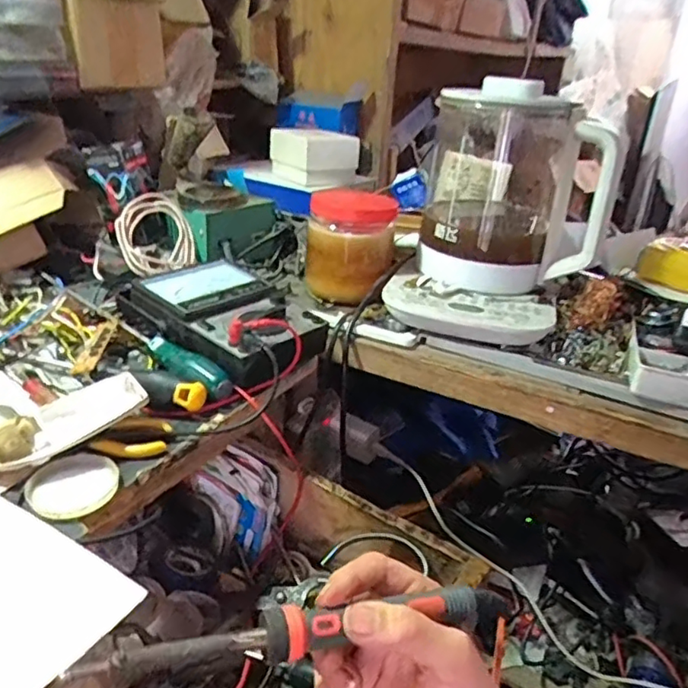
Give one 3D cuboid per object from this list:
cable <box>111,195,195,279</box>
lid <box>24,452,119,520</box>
[{"bbox_3d":[-0.218,-0.125,0.692,0.082,0.089,0.019,-25,6,-29],"label":"cable"},{"bbox_3d":[-0.180,0.094,0.406,0.055,0.008,0.055,3,27,-2],"label":"lid"}]

